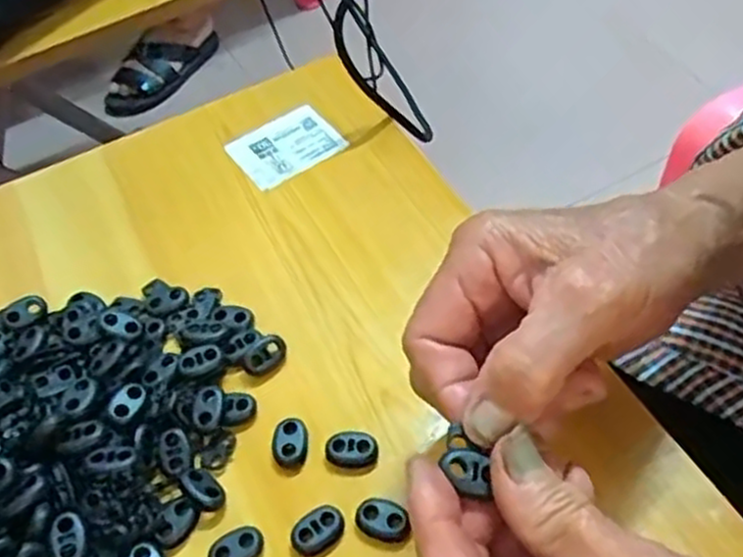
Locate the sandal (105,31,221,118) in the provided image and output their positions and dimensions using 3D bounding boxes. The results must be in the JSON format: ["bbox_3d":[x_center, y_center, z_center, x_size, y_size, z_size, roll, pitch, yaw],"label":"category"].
[{"bbox_3d":[-0.367,-0.374,1.339,0.235,0.099,0.075,-40,58,-15],"label":"sandal"}]

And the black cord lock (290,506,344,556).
[{"bbox_3d":[-0.021,0.099,0.299,0.021,0.005,0.015,-32,53,-19],"label":"black cord lock"}]

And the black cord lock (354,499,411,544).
[{"bbox_3d":[0.004,0.095,0.299,0.021,0.006,0.014,14,53,18],"label":"black cord lock"}]

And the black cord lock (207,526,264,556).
[{"bbox_3d":[-0.054,0.106,0.298,0.022,0.005,0.015,-26,51,-14],"label":"black cord lock"}]

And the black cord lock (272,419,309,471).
[{"bbox_3d":[-0.035,0.070,0.324,0.015,0.005,0.022,-8,49,1],"label":"black cord lock"}]

